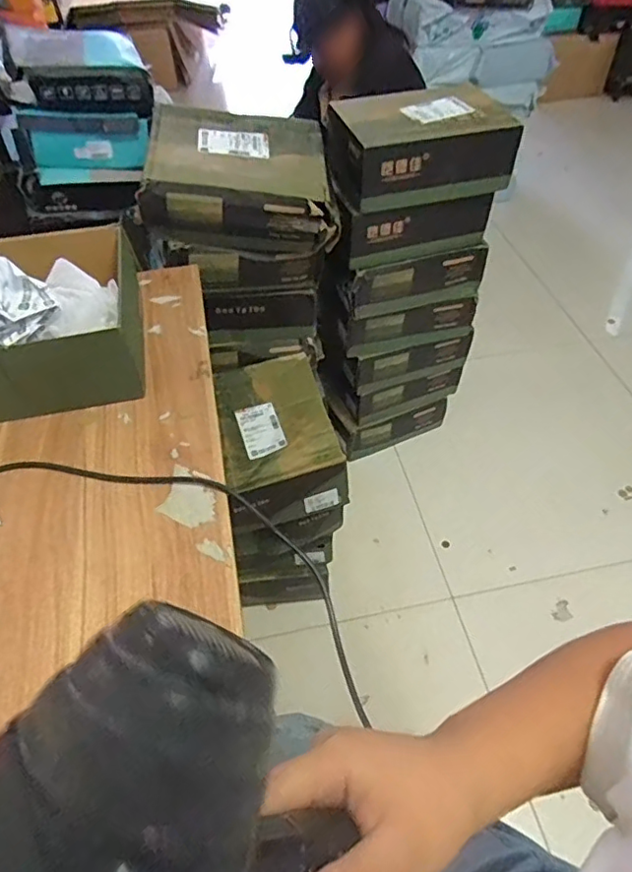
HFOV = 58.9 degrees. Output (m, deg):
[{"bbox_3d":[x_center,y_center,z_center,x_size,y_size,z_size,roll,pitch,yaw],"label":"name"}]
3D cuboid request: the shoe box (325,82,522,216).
[{"bbox_3d":[0.200,-0.566,1.085,0.316,0.131,0.190,-13,51,-9],"label":"shoe box"}]

